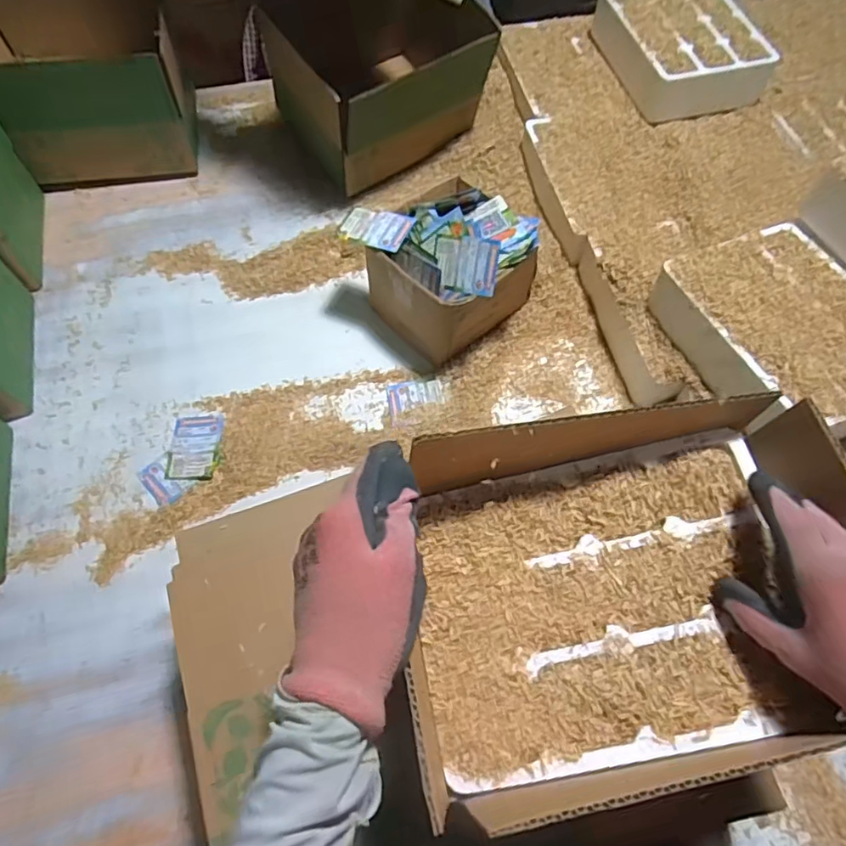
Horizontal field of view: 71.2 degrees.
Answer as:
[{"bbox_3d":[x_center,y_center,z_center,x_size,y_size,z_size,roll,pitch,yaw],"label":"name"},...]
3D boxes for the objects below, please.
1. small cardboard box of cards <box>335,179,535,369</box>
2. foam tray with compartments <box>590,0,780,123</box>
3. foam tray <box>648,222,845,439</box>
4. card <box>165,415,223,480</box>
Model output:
[{"bbox_3d":[0.029,-0.208,0.734,0.177,0.137,0.193,-38,69,-19],"label":"small cardboard box of cards"},{"bbox_3d":[0.387,-0.577,0.908,0.211,0.080,0.256,-15,63,-9],"label":"foam tray with compartments"},{"bbox_3d":[0.398,-0.102,0.649,0.188,0.075,0.239,-20,64,-11],"label":"foam tray"},{"bbox_3d":[-0.275,0.029,0.710,0.060,0.006,0.084,0,62,-1],"label":"card"}]

